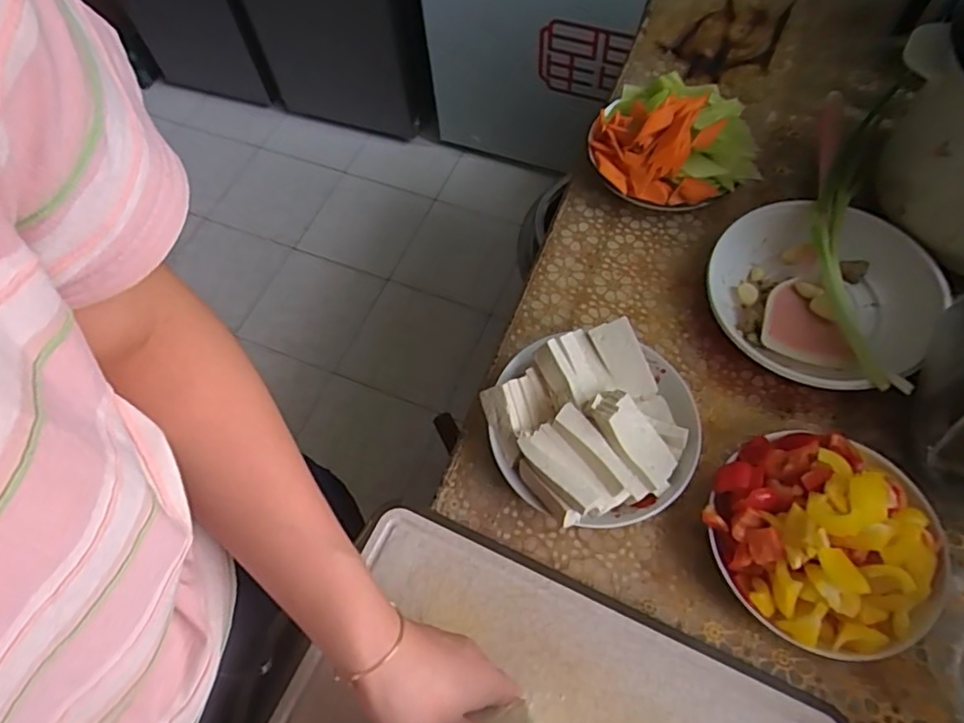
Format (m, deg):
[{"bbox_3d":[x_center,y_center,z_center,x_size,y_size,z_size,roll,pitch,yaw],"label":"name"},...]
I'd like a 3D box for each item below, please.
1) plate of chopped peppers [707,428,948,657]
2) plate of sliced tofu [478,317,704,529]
[{"bbox_3d":[0.270,0.130,0.453,0.159,0.077,0.165,-1,63,3],"label":"plate of chopped peppers"},{"bbox_3d":[0.098,0.058,0.519,0.177,0.073,0.162,-1,63,3],"label":"plate of sliced tofu"}]

